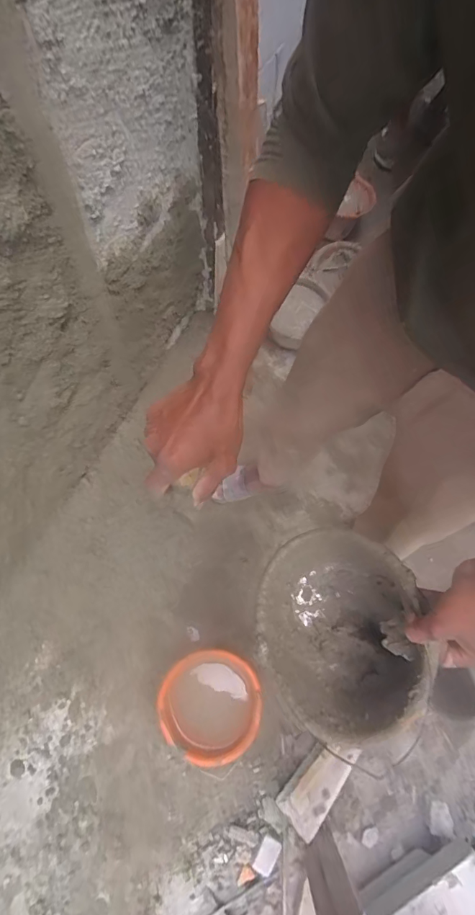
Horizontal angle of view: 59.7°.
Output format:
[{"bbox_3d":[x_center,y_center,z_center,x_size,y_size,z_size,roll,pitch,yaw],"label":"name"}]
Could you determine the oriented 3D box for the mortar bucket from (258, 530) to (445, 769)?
[{"bbox_3d":[0.167,0.243,0.595,0.222,0.189,0.249,-36,54,15],"label":"mortar bucket"}]

